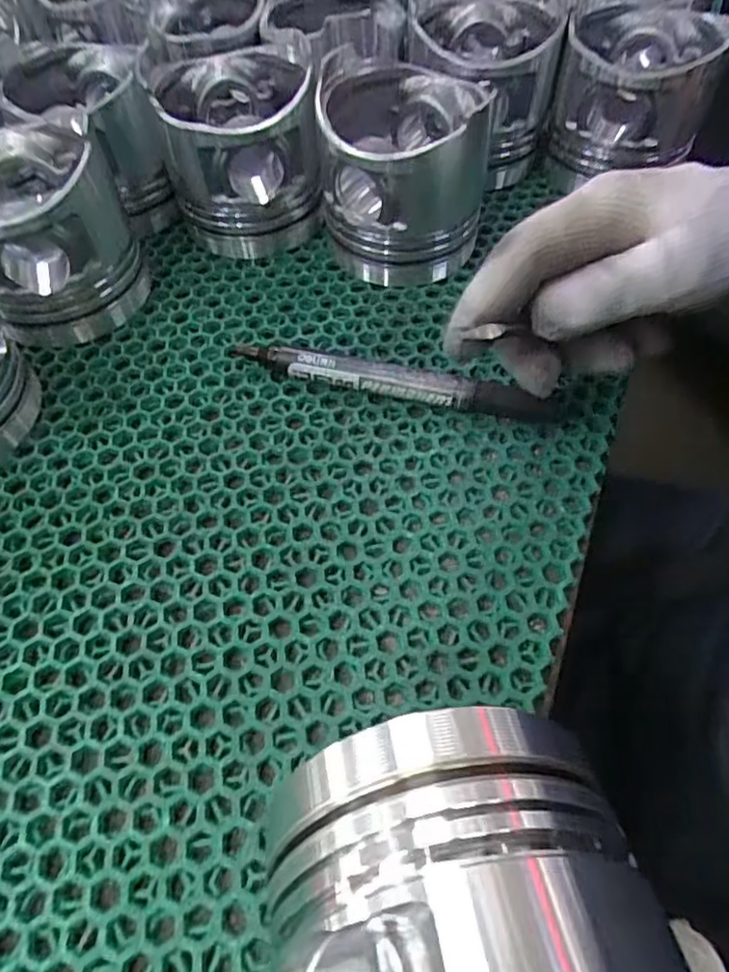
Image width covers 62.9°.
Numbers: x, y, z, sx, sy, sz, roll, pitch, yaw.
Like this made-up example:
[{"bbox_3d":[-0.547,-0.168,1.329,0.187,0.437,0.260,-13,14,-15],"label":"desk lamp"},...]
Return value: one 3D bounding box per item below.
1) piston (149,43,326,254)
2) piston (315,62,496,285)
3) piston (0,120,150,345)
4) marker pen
[{"bbox_3d":[-0.071,-0.196,0.352,0.088,0.083,0.088,-5,58,-2],"label":"piston"},{"bbox_3d":[0.021,-0.171,0.329,0.086,0.083,0.089,3,58,3],"label":"piston"},{"bbox_3d":[-0.169,-0.133,0.311,0.088,0.082,0.097,-36,64,-19],"label":"piston"},{"bbox_3d":[0.016,-0.051,0.294,0.162,0.017,0.016,10,59,7],"label":"marker pen"}]

